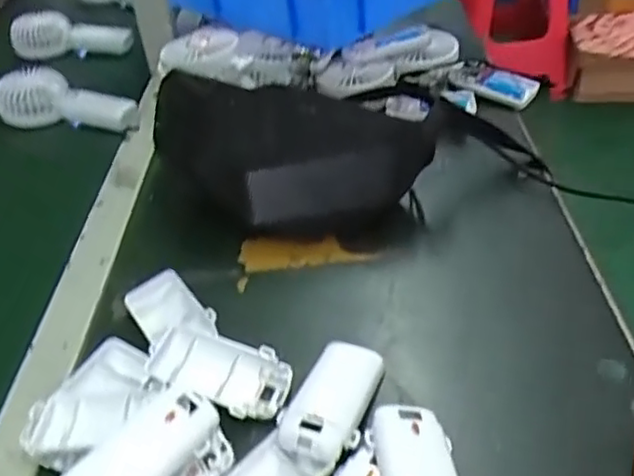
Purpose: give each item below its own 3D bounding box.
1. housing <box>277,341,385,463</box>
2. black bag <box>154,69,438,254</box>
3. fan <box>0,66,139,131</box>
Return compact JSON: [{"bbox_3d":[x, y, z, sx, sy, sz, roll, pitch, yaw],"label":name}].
[{"bbox_3d":[0.009,0.102,0.414,0.050,0.026,0.091,7,41,17],"label":"housing"},{"bbox_3d":[-0.037,-0.076,0.584,0.260,0.091,0.136,12,42,22],"label":"black bag"},{"bbox_3d":[-0.305,-0.174,0.808,0.195,0.052,0.073,7,41,16],"label":"fan"}]

